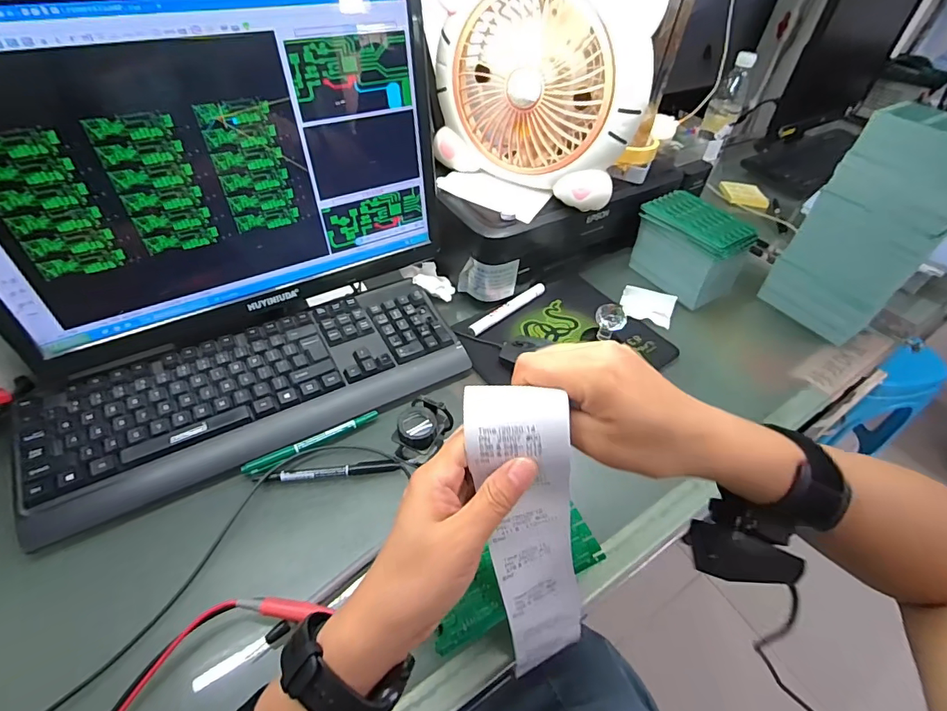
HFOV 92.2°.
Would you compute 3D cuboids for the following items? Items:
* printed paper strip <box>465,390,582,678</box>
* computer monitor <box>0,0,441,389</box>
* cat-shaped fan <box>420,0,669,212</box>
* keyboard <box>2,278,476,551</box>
[{"bbox_3d":[0.038,0.131,0.302,0.057,0.248,0.045,-27,33,-27],"label":"printed paper strip"},{"bbox_3d":[-0.246,-0.170,0.459,0.444,0.309,0.093,-22,52,-24],"label":"computer monitor"},{"bbox_3d":[0.084,-0.341,0.563,0.264,0.245,0.135,22,49,15],"label":"cat-shaped fan"},{"bbox_3d":[-0.227,0.030,0.499,0.431,0.035,0.157,-21,52,-23],"label":"keyboard"}]

